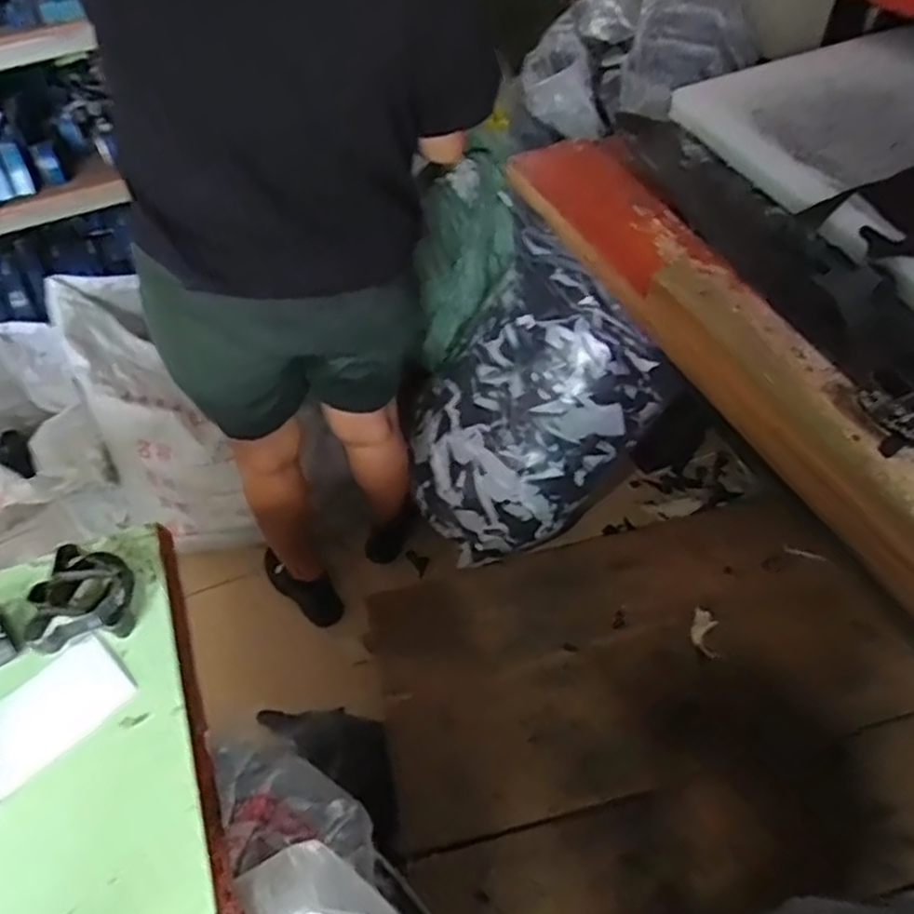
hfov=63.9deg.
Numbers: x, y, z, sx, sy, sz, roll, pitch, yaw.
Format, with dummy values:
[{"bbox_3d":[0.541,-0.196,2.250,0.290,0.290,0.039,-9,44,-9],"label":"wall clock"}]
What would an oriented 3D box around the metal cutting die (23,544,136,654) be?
[{"bbox_3d":[-0.442,0.161,0.854,0.115,0.056,0.117,-12,54,-12],"label":"metal cutting die"}]

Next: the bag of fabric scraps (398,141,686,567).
[{"bbox_3d":[0.121,-0.247,1.667,0.507,0.634,0.704,-8,54,-9],"label":"bag of fabric scraps"}]

